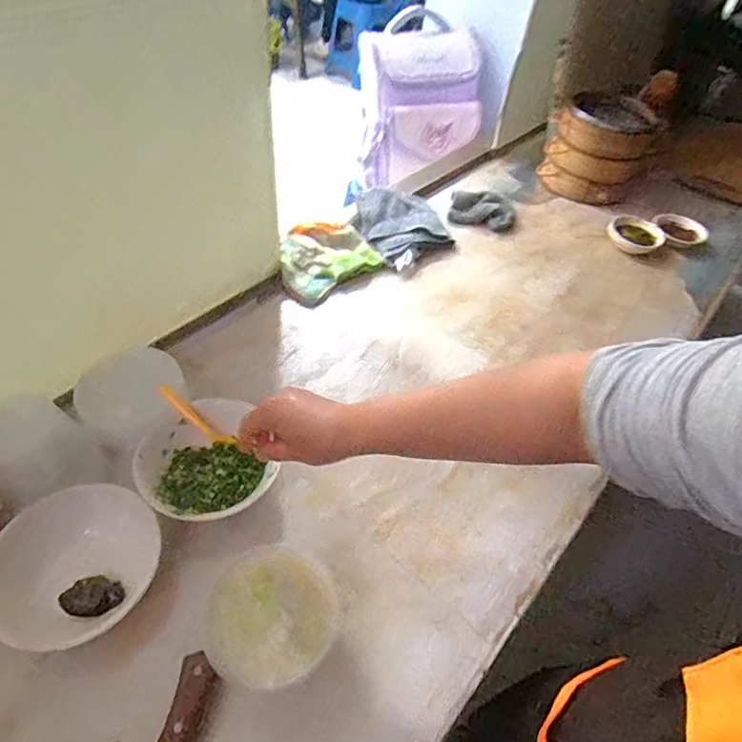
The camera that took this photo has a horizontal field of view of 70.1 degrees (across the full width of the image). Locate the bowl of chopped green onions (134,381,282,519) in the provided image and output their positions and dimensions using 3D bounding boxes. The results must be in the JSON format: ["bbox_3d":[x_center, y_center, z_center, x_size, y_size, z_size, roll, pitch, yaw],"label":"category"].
[{"bbox_3d":[-0.173,0.094,0.562,0.138,0.053,0.144,3,48,-4],"label":"bowl of chopped green onions"}]

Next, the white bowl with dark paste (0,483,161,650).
[{"bbox_3d":[-0.264,0.178,0.479,0.130,0.052,0.144,31,52,20],"label":"white bowl with dark paste"}]

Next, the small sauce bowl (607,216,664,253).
[{"bbox_3d":[0.471,-0.242,0.944,0.096,0.025,0.074,-12,51,-17],"label":"small sauce bowl"}]

